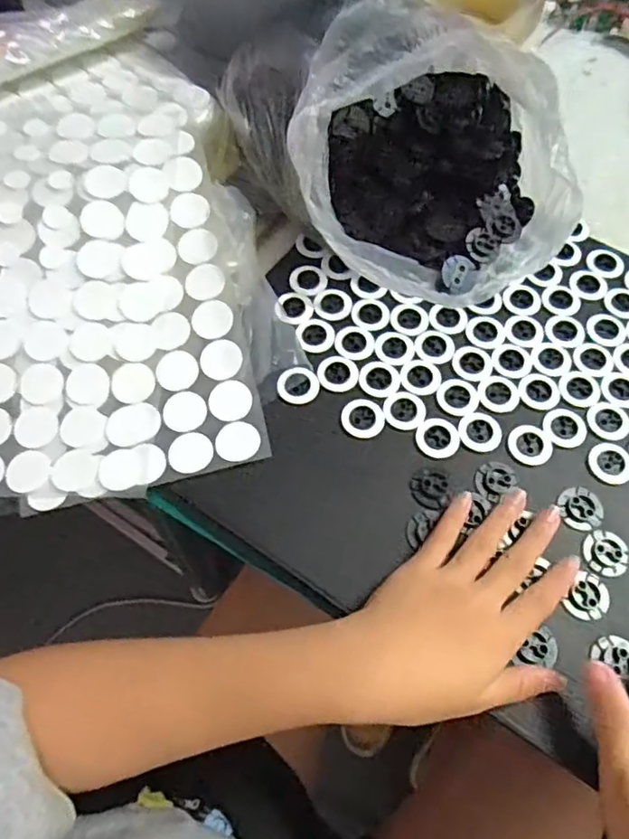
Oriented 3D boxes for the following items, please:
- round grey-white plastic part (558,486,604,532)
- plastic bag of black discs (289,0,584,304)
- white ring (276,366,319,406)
[{"bbox_3d":[0.170,0.056,0.378,0.026,0.004,0.027,1,62,-1],"label":"round grey-white plastic part"},{"bbox_3d":[0.088,-0.189,0.421,0.187,0.138,0.174,11,64,4],"label":"plastic bag of black discs"},{"bbox_3d":[-0.011,-0.023,0.409,0.028,0.004,0.026,2,80,-9],"label":"white ring"}]

